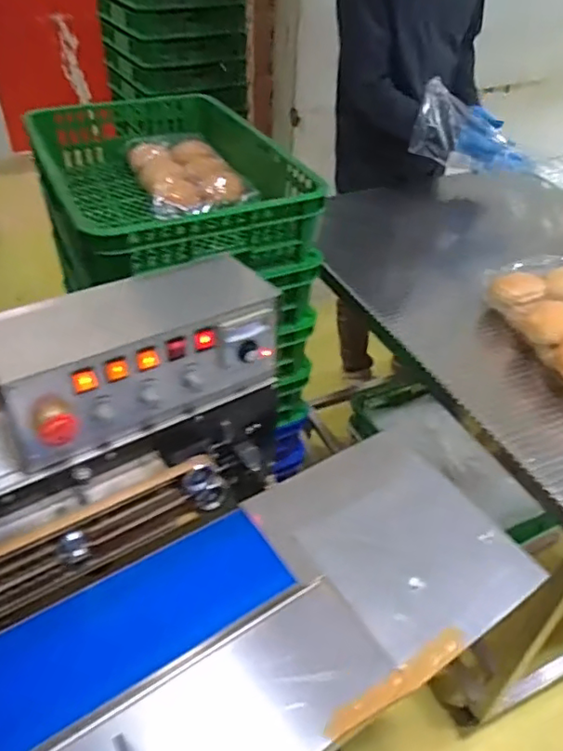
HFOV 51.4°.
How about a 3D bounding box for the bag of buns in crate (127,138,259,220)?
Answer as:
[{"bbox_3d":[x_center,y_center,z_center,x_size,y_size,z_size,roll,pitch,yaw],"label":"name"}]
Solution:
[{"bbox_3d":[-0.222,-0.449,1.287,0.213,0.057,0.334,-18,44,-22],"label":"bag of buns in crate"}]

